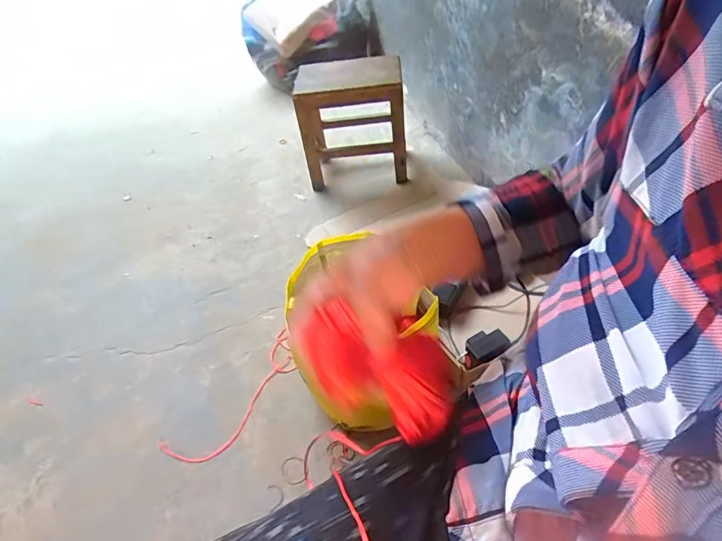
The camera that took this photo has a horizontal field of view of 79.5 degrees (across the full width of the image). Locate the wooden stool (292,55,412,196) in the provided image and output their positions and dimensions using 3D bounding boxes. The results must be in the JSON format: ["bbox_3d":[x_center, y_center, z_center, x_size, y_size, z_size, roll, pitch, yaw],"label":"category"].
[{"bbox_3d":[-0.015,-0.390,1.148,0.271,0.290,0.208,-1,60,1],"label":"wooden stool"}]

